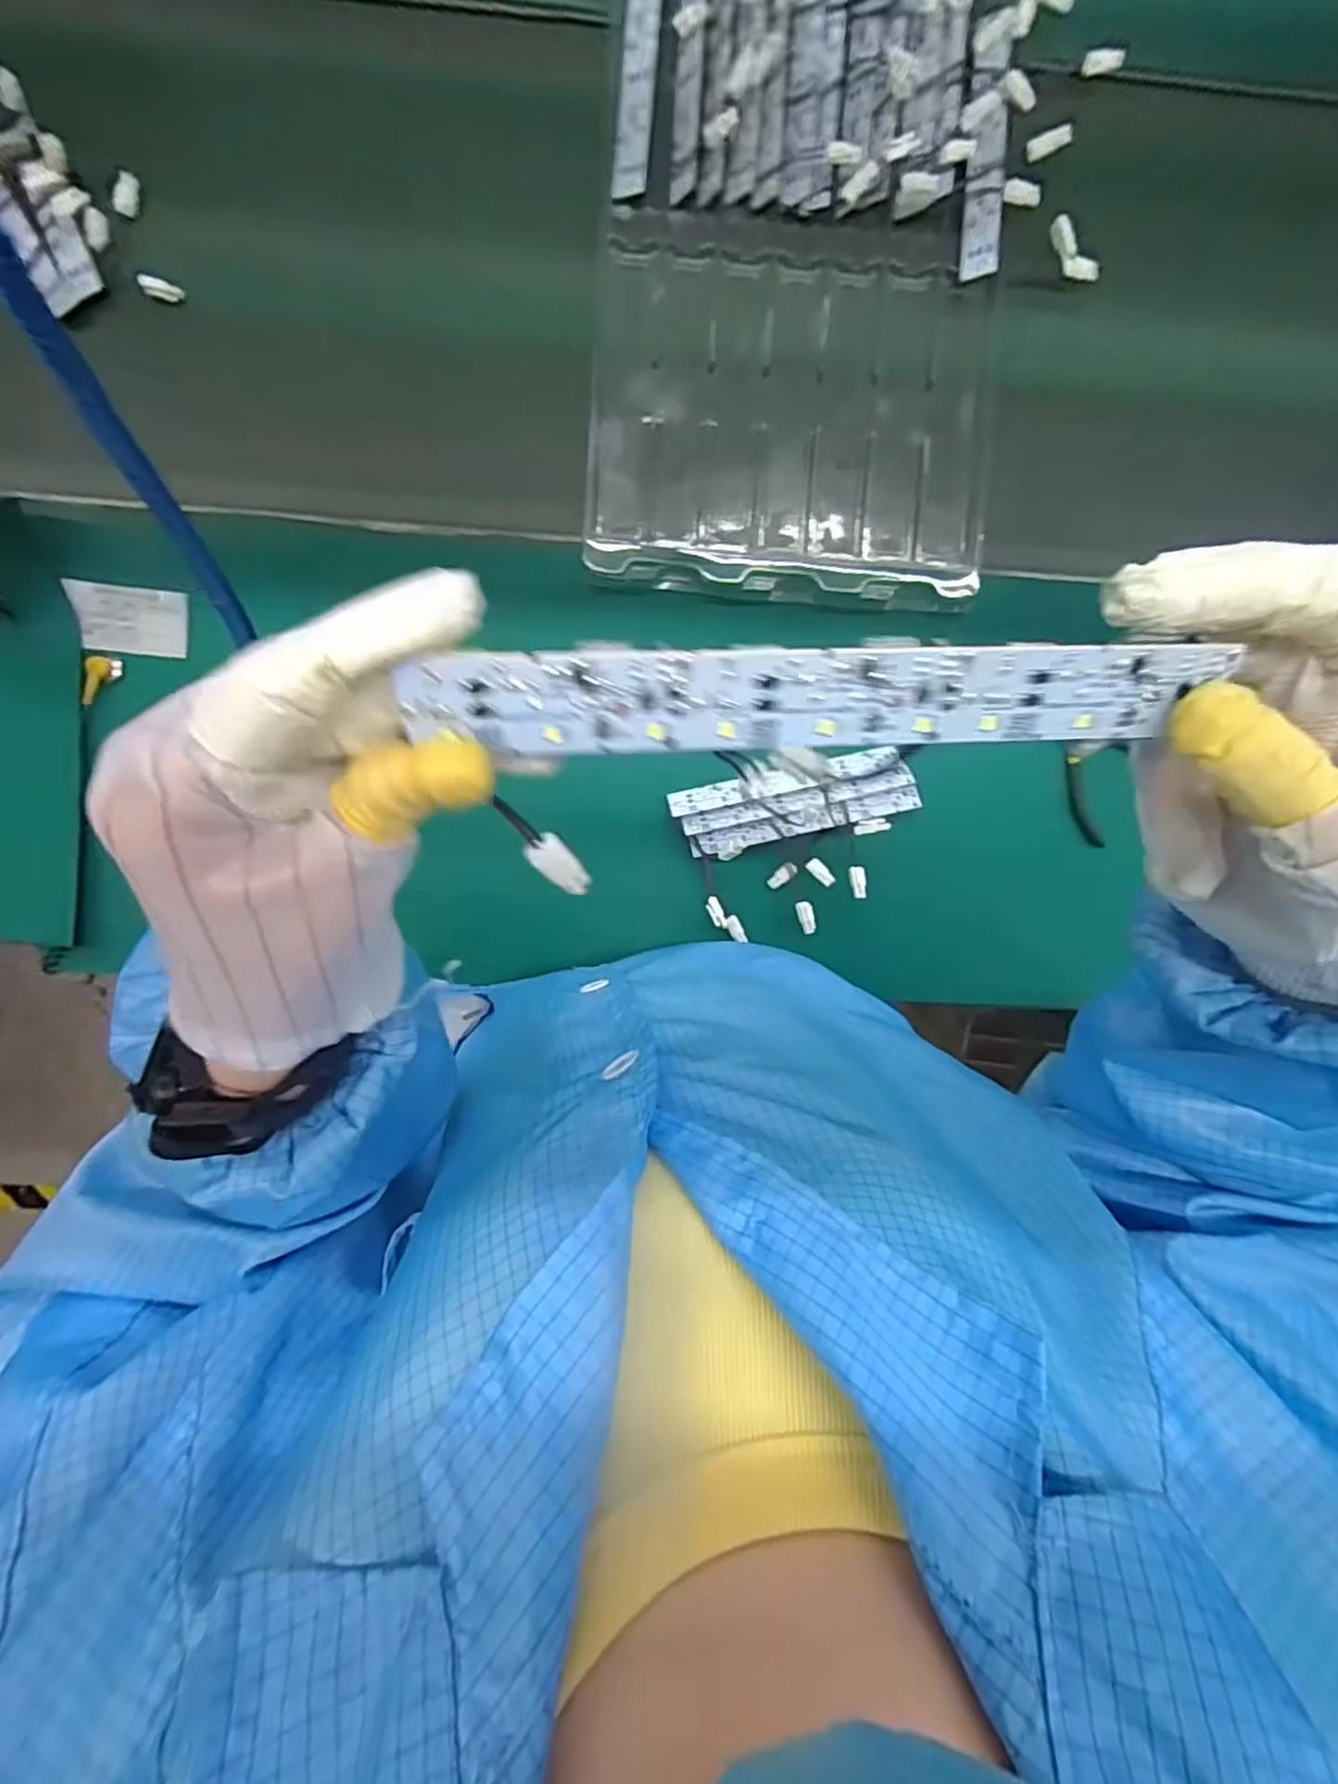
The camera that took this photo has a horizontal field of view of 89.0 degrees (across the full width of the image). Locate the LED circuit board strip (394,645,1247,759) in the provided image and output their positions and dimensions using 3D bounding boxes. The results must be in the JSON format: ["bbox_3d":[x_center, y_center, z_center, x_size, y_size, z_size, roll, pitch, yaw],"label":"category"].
[{"bbox_3d":[0.034,-0.044,0.157,0.178,0.004,0.025,-3,132,-5],"label":"LED circuit board strip"}]

